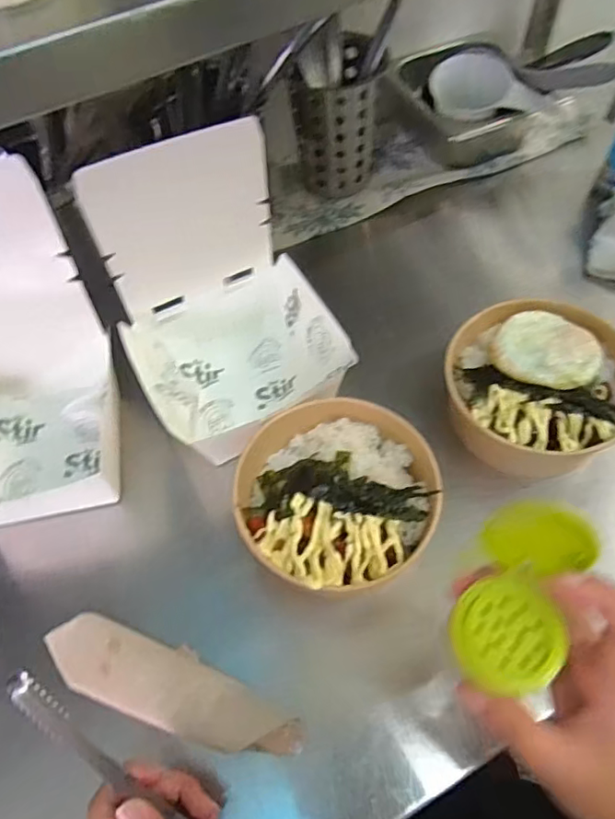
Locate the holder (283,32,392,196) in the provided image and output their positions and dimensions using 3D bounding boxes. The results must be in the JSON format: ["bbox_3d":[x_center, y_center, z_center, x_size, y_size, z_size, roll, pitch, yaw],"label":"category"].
[{"bbox_3d":[0.031,-0.297,0.598,0.090,0.120,0.073,-22,59,-10],"label":"holder"}]

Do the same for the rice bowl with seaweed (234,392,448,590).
[{"bbox_3d":[0.021,0.062,0.425,0.137,0.049,0.145,-2,58,3],"label":"rice bowl with seaweed"}]

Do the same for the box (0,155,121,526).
[{"bbox_3d":[-0.227,-0.030,0.411,0.151,0.201,0.168,-8,58,-1],"label":"box"}]

